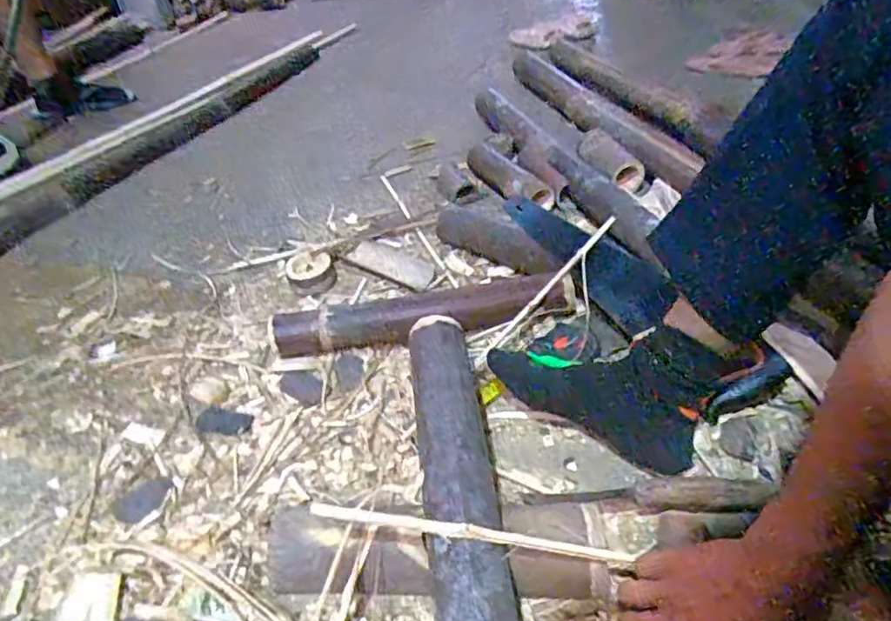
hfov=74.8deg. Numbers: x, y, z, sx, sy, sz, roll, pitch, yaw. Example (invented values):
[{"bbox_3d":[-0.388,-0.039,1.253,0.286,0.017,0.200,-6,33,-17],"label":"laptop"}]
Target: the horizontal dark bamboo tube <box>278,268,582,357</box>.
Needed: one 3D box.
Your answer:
[{"bbox_3d":[-0.026,0.007,0.807,0.420,0.061,0.060,-8,40,-6],"label":"horizontal dark bamboo tube"}]

